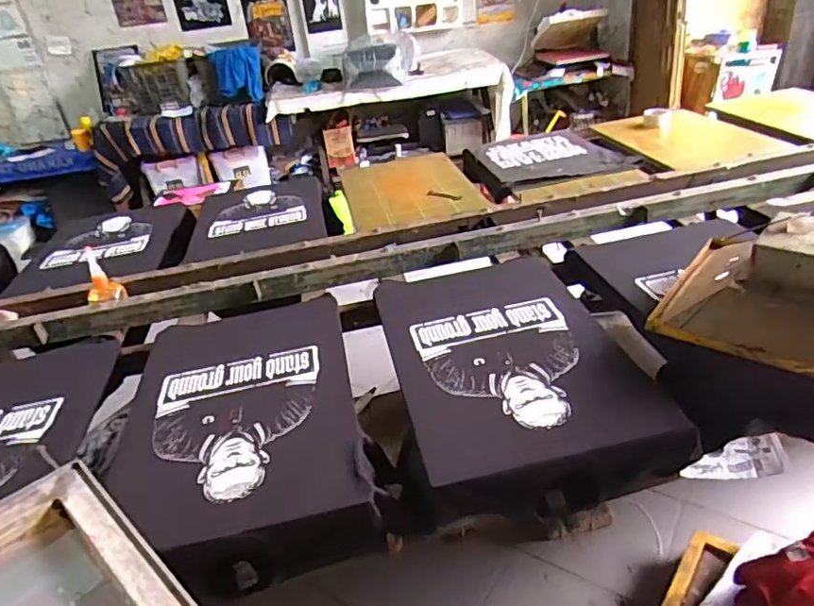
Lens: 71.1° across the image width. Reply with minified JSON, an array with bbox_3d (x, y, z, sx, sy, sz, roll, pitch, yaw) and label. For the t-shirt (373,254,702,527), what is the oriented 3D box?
[{"bbox_3d":[0.181,0.128,1.107,0.439,0.141,0.659,-9,32,-2],"label":"t-shirt"}]

